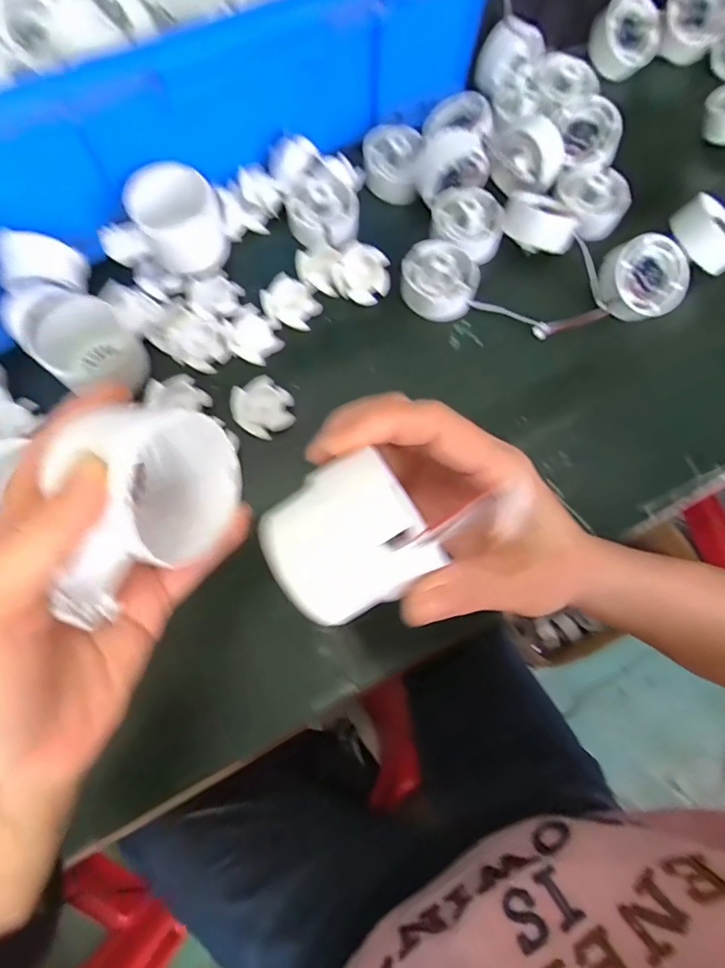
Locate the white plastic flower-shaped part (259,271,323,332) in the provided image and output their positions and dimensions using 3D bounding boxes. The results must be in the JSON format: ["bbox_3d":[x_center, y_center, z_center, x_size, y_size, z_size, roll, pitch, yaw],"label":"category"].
[{"bbox_3d":[-0.056,-0.141,0.363,0.041,0.016,0.032,31,75,8],"label":"white plastic flower-shaped part"}]

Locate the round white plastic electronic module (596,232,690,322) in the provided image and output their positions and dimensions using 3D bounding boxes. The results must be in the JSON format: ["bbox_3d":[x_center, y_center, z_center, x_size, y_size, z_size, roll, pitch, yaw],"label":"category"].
[{"bbox_3d":[0.213,-0.155,0.353,0.054,0.025,0.056,-1,100,-5],"label":"round white plastic electronic module"}]

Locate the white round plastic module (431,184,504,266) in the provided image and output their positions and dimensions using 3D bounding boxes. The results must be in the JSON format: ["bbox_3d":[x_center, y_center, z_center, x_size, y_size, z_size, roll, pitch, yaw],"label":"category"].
[{"bbox_3d":[0.087,-0.218,0.378,0.058,0.026,0.062,16,73,4],"label":"white round plastic module"}]

